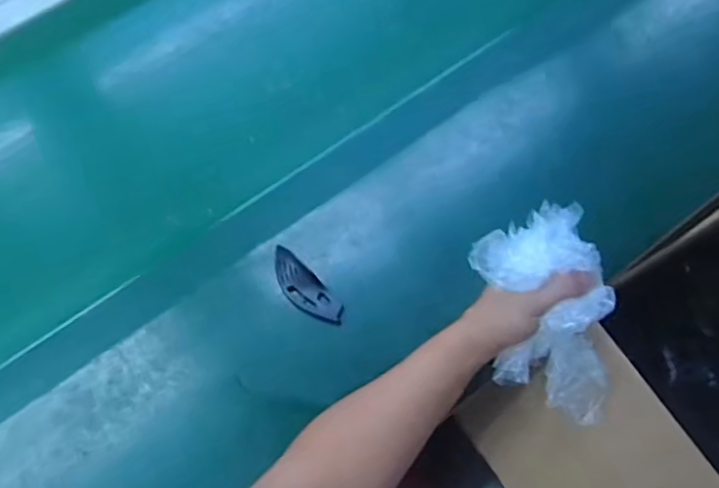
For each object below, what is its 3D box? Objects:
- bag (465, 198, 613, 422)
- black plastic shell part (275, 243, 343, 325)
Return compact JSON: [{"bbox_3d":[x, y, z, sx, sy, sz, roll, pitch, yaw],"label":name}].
[{"bbox_3d":[0.166,0.069,0.481,0.100,0.067,0.184,-19,105,-6],"label":"bag"},{"bbox_3d":[-0.057,0.045,0.563,0.097,0.008,0.034,42,76,17],"label":"black plastic shell part"}]

